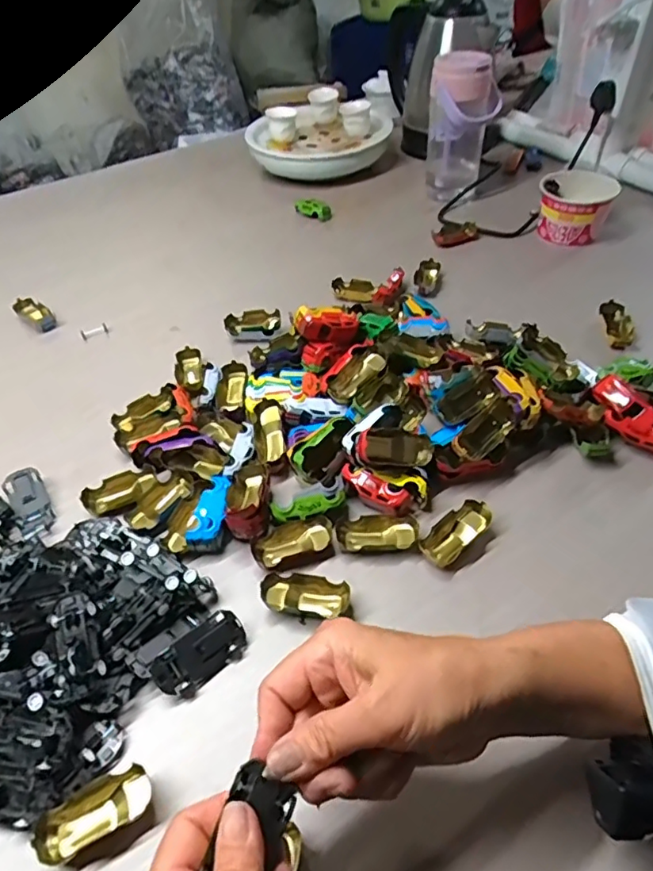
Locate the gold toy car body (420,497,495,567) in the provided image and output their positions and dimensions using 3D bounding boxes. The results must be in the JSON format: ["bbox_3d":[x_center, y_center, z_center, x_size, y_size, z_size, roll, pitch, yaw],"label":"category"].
[{"bbox_3d":[0.103,0.076,0.440,0.062,0.017,0.029,-35,53,-26],"label":"gold toy car body"}]

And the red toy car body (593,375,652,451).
[{"bbox_3d":[0.270,-0.017,0.488,0.029,0.026,0.081,-23,64,-17],"label":"red toy car body"}]

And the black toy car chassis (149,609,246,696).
[{"bbox_3d":[-0.087,0.153,0.385,0.064,0.015,0.036,-37,90,-27],"label":"black toy car chassis"}]

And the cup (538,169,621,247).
[{"bbox_3d":[0.326,-0.299,0.728,0.087,0.072,0.092,-2,46,2],"label":"cup"}]

